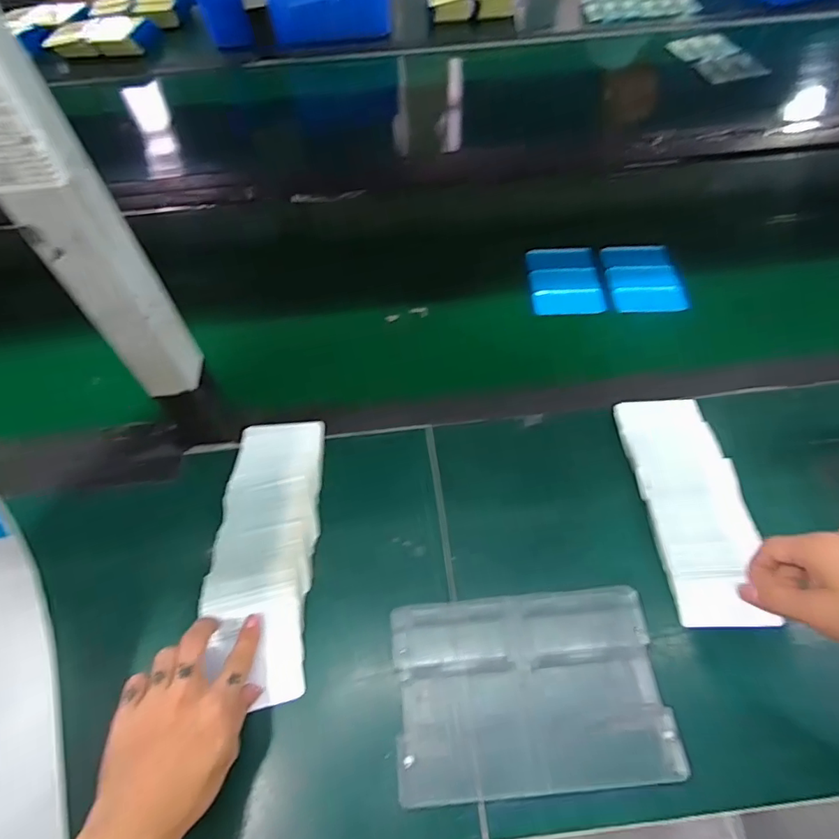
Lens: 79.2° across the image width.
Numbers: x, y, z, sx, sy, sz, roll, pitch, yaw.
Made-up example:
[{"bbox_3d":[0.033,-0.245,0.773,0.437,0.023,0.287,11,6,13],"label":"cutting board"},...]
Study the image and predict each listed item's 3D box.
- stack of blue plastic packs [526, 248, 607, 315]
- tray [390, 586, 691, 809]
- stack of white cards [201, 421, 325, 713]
[{"bbox_3d":[0.187,-0.179,0.653,0.088,0.024,0.101,-2,56,1],"label":"stack of blue plastic packs"},{"bbox_3d":[0.084,0.209,0.396,0.201,0.021,0.135,-5,56,-1],"label":"tray"},{"bbox_3d":[-0.140,0.112,0.465,0.091,0.020,0.255,-4,59,0],"label":"stack of white cards"}]

